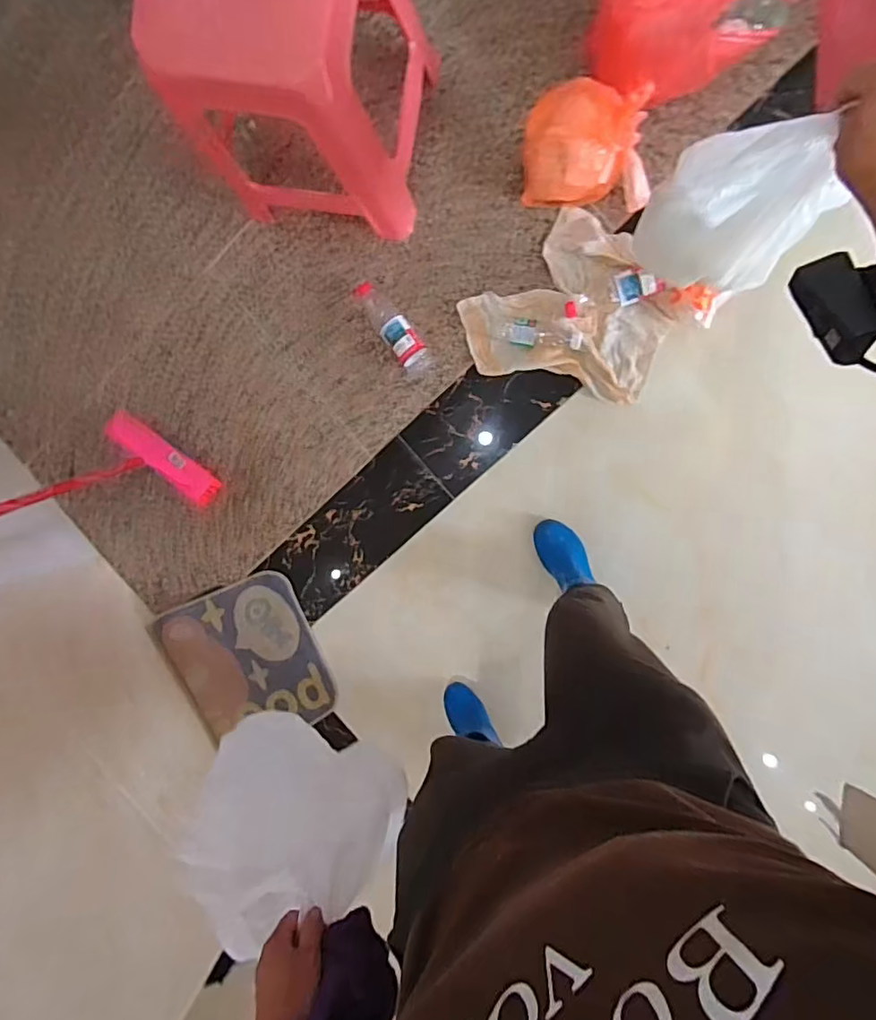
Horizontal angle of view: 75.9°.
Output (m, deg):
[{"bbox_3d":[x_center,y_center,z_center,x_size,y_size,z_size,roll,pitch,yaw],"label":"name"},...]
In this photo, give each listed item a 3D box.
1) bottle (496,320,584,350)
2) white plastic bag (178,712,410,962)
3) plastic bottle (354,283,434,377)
[{"bbox_3d":[0.211,-0.359,1.164,0.172,0.067,0.062,14,99,6],"label":"bottle"},{"bbox_3d":[-0.198,0.401,0.740,0.219,0.255,0.193,-17,95,9],"label":"white plastic bag"},{"bbox_3d":[-0.096,-0.393,1.206,0.068,0.056,0.241,-34,92,10],"label":"plastic bottle"}]

